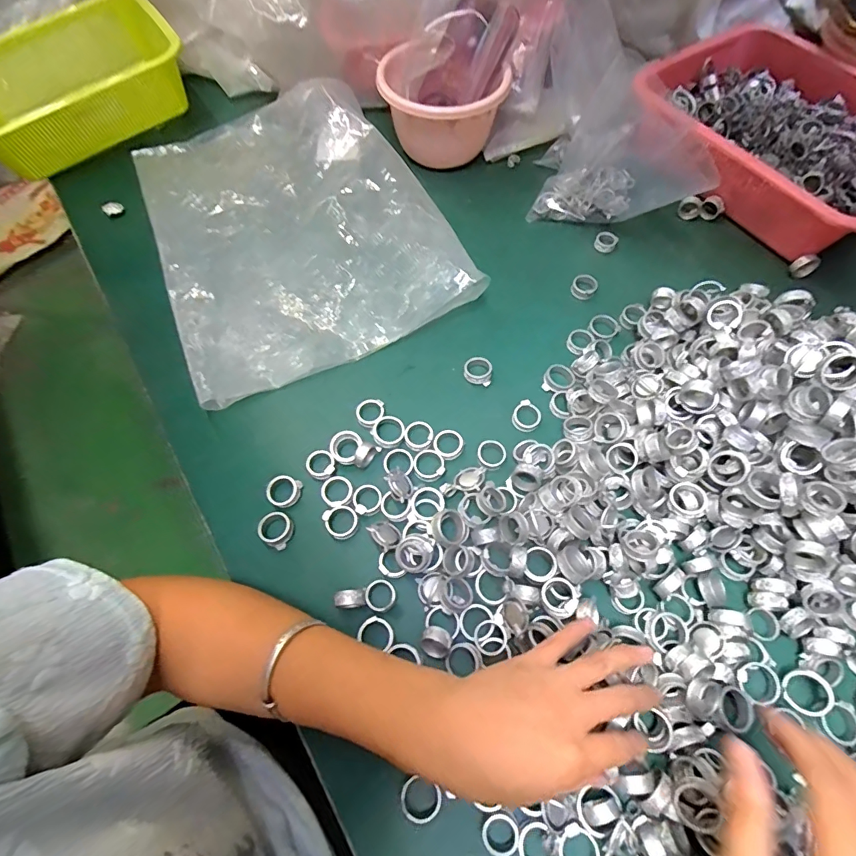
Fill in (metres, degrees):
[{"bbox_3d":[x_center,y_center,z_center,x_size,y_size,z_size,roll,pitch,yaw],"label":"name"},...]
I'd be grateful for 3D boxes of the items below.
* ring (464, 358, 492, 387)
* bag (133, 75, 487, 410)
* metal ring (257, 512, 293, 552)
[{"bbox_3d":[0.047,-0.054,0.430,0.025,0.009,0.025,-1,65,1],"label":"ring"},{"bbox_3d":[-0.153,-0.236,0.503,0.274,0.034,0.380,-26,68,-1],"label":"bag"},{"bbox_3d":[-0.122,0.081,0.365,0.026,0.013,0.025,-1,65,1],"label":"metal ring"}]

